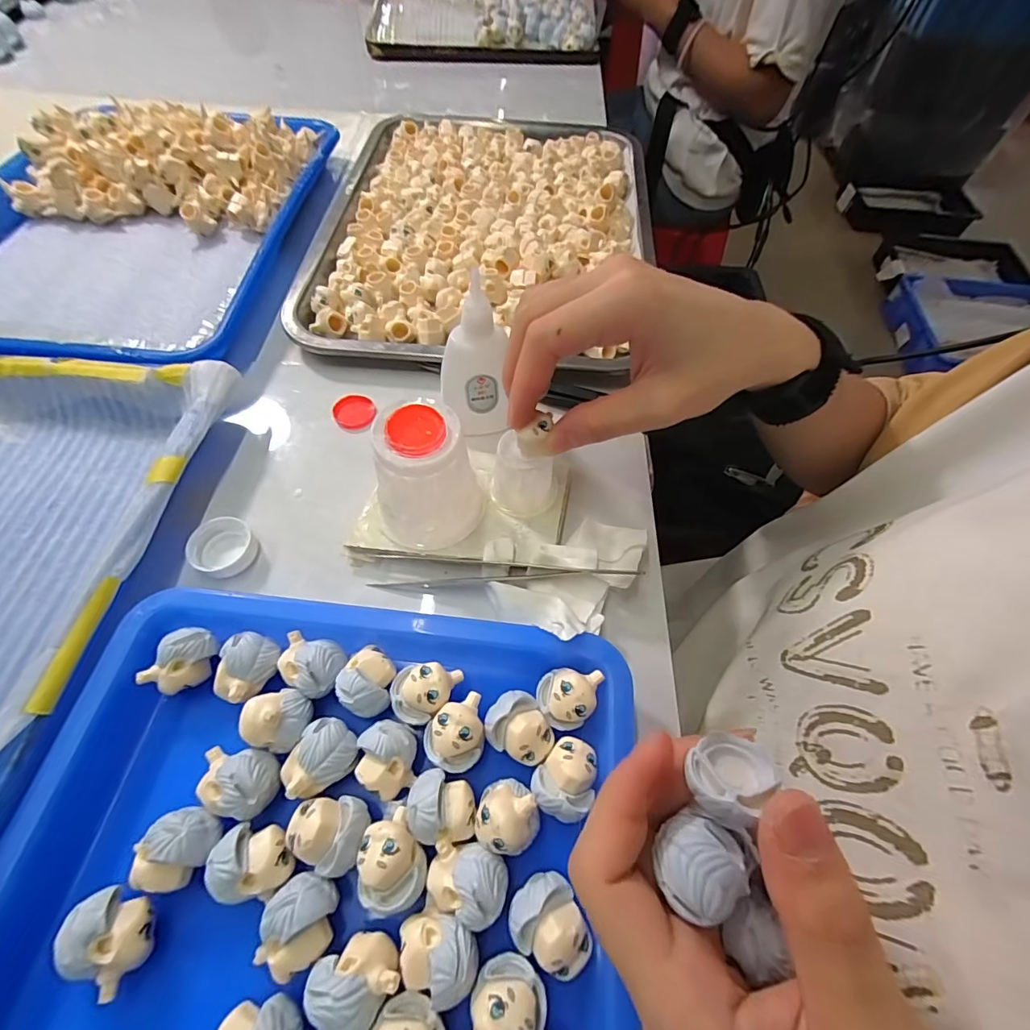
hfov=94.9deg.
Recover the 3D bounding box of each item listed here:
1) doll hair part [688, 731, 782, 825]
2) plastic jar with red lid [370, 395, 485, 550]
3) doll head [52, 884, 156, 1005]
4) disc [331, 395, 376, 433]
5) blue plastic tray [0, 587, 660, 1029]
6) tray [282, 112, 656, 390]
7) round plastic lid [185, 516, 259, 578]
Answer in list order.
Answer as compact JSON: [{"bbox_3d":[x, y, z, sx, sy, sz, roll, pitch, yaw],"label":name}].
[{"bbox_3d":[0.059,0.070,0.130,0.026,0.019,0.017,-27,65,-15],"label":"doll hair part"},{"bbox_3d":[-0.043,-0.016,0.228,0.045,0.064,0.046,1,61,-1],"label":"plastic jar with red lid"},{"bbox_3d":[-0.134,0.140,0.159,0.027,0.023,0.019,35,64,16],"label":"doll head"},{"bbox_3d":[-0.102,-0.065,0.300,0.025,0.004,0.028,-26,65,-15],"label":"disc"},{"bbox_3d":[-0.067,0.121,0.172,0.214,0.027,0.171,6,60,1],"label":"blue plastic tray"},{"bbox_3d":[-0.024,-0.254,0.392,0.269,0.030,0.357,5,61,1],"label":"tray"},{"bbox_3d":[-0.151,0.017,0.244,0.029,0.011,0.030,1,61,-1],"label":"round plastic lid"}]

